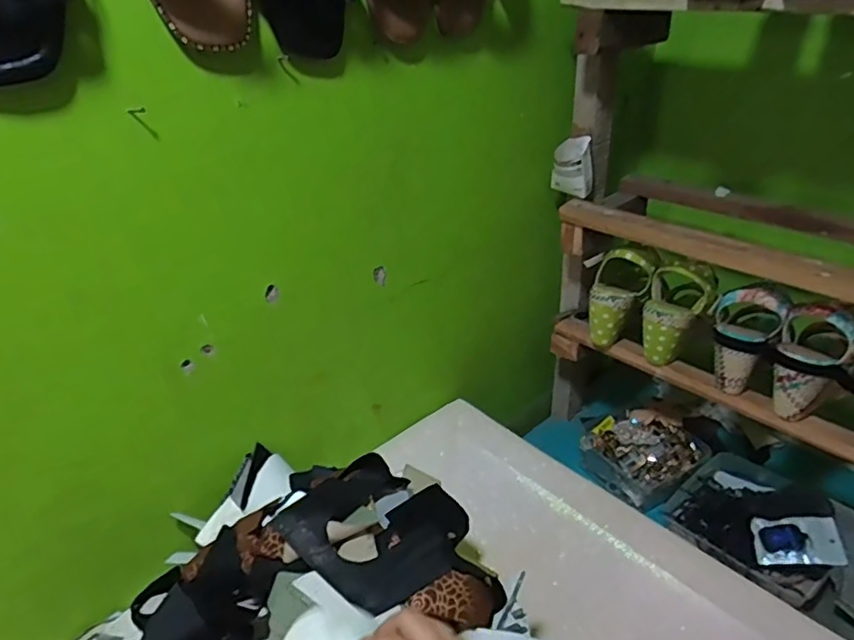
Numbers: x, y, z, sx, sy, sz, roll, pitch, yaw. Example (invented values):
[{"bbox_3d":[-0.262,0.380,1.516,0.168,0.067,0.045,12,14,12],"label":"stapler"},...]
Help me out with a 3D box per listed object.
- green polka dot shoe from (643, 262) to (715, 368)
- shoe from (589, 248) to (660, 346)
[{"bbox_3d":[0.330,-0.014,0.800,0.079,0.141,0.059,28,3,42],"label":"green polka dot shoe"},{"bbox_3d":[0.275,-0.041,0.863,0.082,0.153,0.062,29,3,42],"label":"shoe"}]

